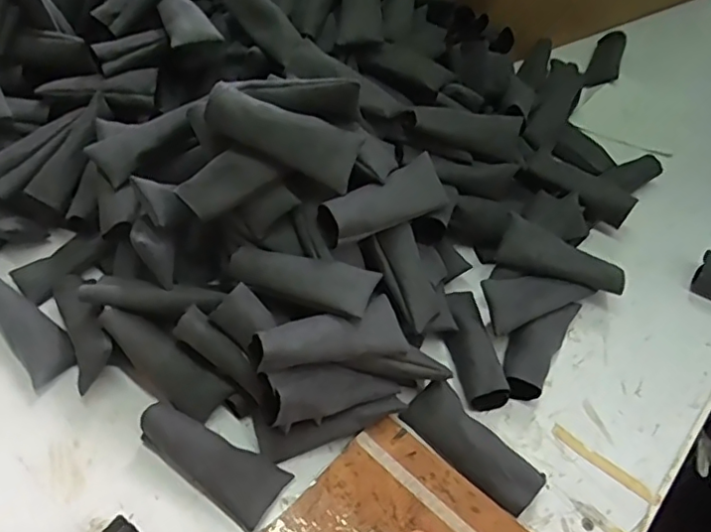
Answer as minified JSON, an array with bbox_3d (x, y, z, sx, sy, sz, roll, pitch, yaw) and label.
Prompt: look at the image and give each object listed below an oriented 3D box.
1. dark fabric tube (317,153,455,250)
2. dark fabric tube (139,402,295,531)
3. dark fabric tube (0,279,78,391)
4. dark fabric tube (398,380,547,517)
[{"bbox_3d":[0.022,-0.043,0.431,0.105,0.041,0.037,-28,56,-23],"label":"dark fabric tube"},{"bbox_3d":[-0.097,0.129,0.399,0.101,0.032,0.042,26,54,20],"label":"dark fabric tube"},{"bbox_3d":[-0.258,0.045,0.464,0.037,0.028,0.104,-34,58,-26],"label":"dark fabric tube"},{"bbox_3d":[0.082,0.121,0.407,0.039,0.012,0.100,-35,58,-26],"label":"dark fabric tube"}]

